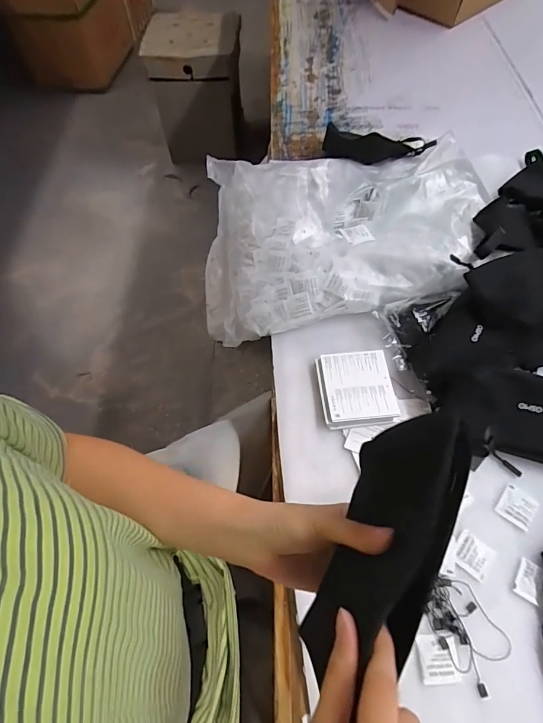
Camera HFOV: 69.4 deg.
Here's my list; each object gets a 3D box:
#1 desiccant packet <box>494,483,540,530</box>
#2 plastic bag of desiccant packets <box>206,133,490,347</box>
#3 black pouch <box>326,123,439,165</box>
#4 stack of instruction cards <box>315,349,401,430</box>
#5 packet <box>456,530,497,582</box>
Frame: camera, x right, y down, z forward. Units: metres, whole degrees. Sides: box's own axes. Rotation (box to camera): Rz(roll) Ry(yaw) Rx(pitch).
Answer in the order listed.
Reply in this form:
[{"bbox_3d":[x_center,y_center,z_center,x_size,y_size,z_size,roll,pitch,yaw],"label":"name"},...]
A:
[{"bbox_3d":[0.292,0.172,0.464,0.040,0.005,0.042,37,68,20],"label":"desiccant packet"},{"bbox_3d":[0.114,-0.219,0.656,0.446,0.100,0.339,-6,61,-1],"label":"plastic bag of desiccant packets"},{"bbox_3d":[0.177,-0.415,0.738,0.086,0.048,0.213,-40,50,-19],"label":"black pouch"},{"bbox_3d":[0.115,0.038,0.536,0.098,0.018,0.108,-4,61,0],"label":"stack of instruction cards"},{"bbox_3d":[0.227,0.217,0.441,0.039,0.004,0.039,36,68,20],"label":"packet"}]

